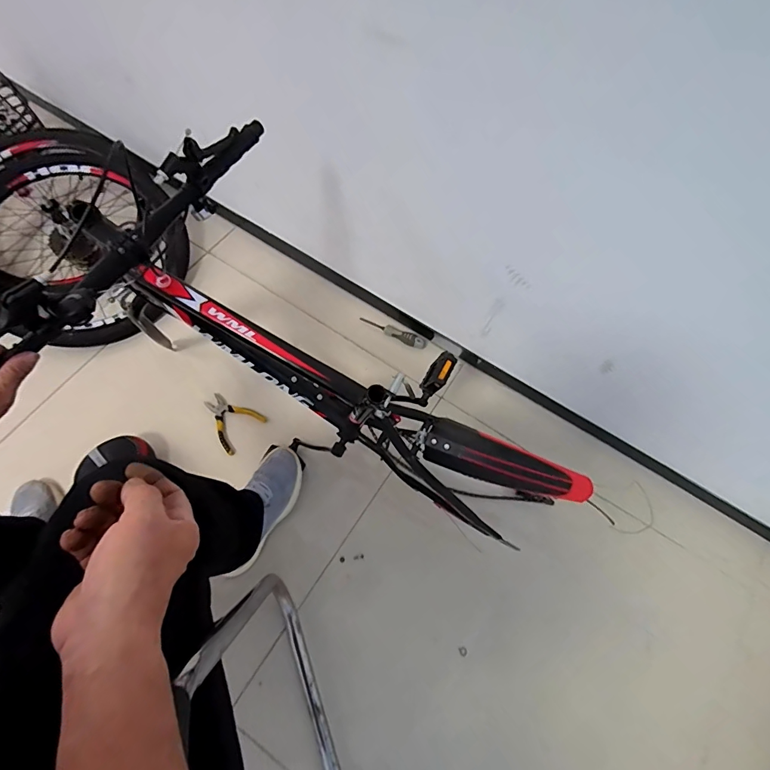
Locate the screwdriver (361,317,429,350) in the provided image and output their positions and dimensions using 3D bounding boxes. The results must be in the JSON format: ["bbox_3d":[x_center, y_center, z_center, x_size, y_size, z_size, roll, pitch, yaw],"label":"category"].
[{"bbox_3d":[0.021,-0.141,1.137,0.188,0.027,0.036,22,70,7],"label":"screwdriver"}]

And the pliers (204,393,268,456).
[{"bbox_3d":[-0.382,0.083,1.043,0.145,0.023,0.119,39,73,12],"label":"pliers"}]

